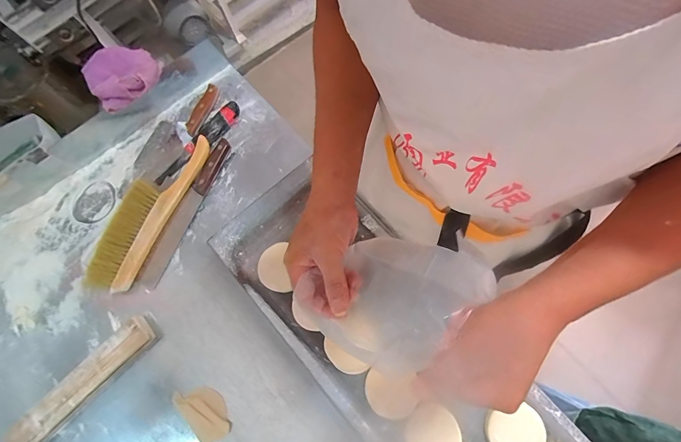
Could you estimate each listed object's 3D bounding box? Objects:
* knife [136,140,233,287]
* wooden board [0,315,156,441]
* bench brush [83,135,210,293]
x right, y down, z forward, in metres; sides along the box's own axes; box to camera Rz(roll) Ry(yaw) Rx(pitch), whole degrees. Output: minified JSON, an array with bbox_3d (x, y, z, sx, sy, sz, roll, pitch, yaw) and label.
[{"bbox_3d":[-0.305,-0.024,0.655,0.042,0.022,0.317,21,77,8],"label":"knife"},{"bbox_3d":[-0.442,0.276,0.573,0.060,0.035,0.267,43,81,12],"label":"wooden board"},{"bbox_3d":[-0.371,-0.024,0.645,0.086,0.045,0.332,24,77,9],"label":"bench brush"}]

